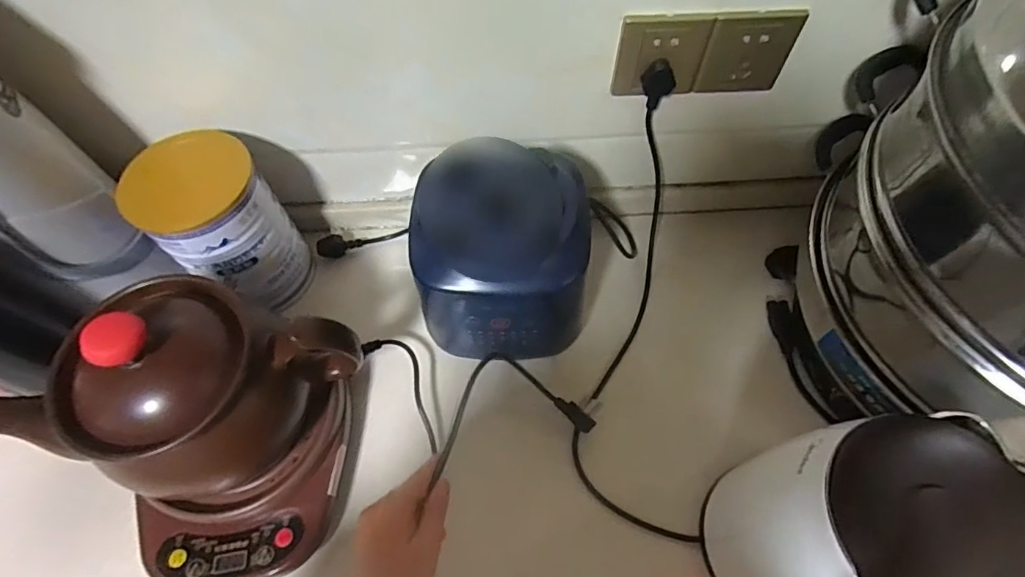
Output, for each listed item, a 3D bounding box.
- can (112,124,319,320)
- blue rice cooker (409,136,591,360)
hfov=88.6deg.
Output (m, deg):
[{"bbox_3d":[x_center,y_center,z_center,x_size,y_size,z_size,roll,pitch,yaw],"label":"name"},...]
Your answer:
[{"bbox_3d":[-0.324,-0.063,0.603,0.121,0.185,0.115,-1,61,2],"label":"can"},{"bbox_3d":[-0.009,-0.032,0.550,0.167,0.174,0.156,4,61,5],"label":"blue rice cooker"}]

